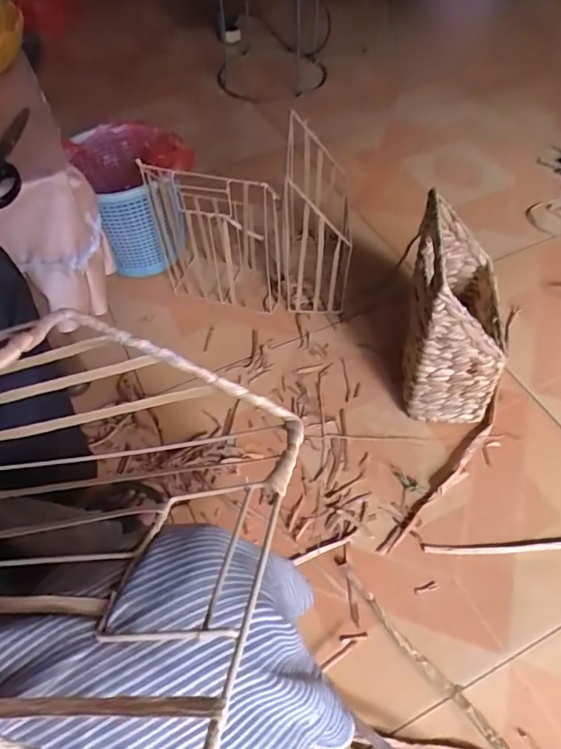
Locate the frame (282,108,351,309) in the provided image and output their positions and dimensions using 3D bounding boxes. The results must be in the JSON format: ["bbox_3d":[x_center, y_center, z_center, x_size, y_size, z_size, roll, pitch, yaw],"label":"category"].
[{"bbox_3d":[0.068,-0.307,0.959,0.117,0.274,0.277,2,54,3],"label":"frame"}]

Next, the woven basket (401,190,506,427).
[{"bbox_3d":[0.265,-0.092,0.789,0.122,0.294,0.218,5,55,5],"label":"woven basket"}]

